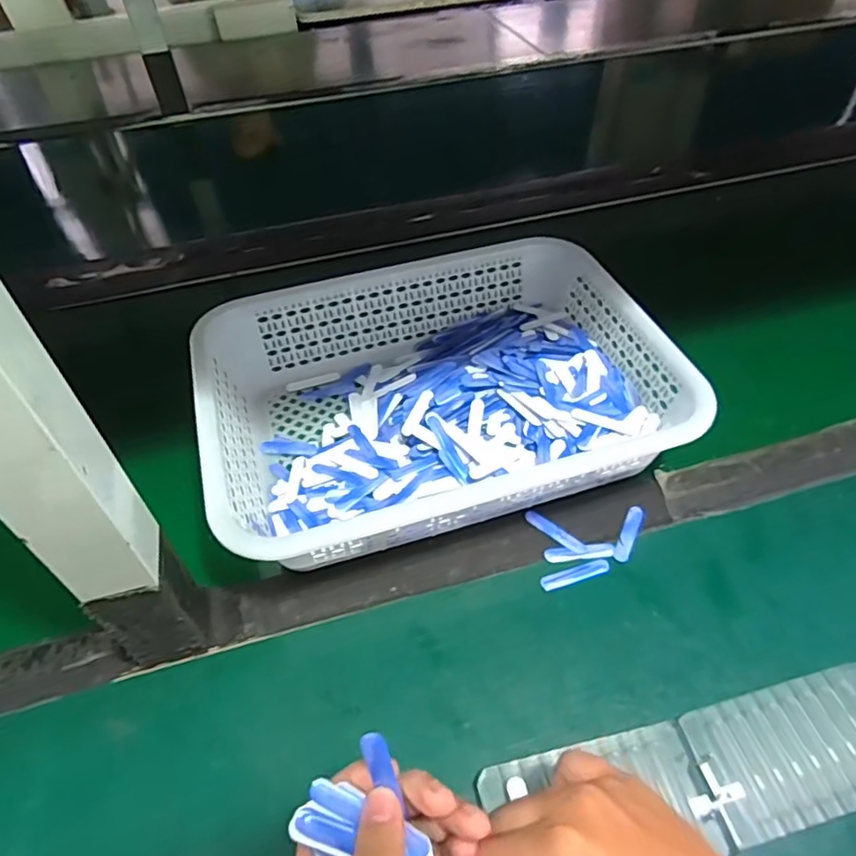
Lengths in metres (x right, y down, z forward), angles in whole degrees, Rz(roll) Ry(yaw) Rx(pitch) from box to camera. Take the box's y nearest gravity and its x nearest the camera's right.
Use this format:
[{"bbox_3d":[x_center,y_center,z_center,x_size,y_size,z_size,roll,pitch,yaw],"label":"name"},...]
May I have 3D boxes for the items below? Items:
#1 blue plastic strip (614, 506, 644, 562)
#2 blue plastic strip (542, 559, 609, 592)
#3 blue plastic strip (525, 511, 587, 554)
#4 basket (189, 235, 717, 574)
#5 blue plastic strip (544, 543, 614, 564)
[{"bbox_3d":[0.149,0.077,0.447,0.013,0.004,0.050,21,53,20],"label":"blue plastic strip"},{"bbox_3d":[0.104,0.103,0.427,0.051,0.004,0.012,-15,49,-10],"label":"blue plastic strip"},{"bbox_3d":[0.094,0.077,0.451,0.051,0.004,0.010,33,57,29],"label":"blue plastic strip"},{"bbox_3d":[0.003,-0.032,0.504,0.349,0.081,0.244,-15,49,-10],"label":"basket"},{"bbox_3d":[0.109,0.089,0.437,0.049,0.004,0.011,-6,49,-2],"label":"blue plastic strip"}]

